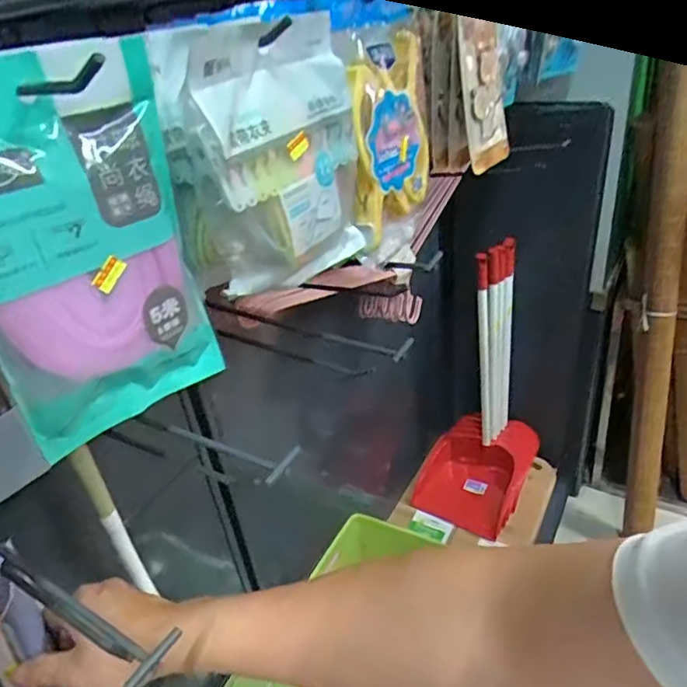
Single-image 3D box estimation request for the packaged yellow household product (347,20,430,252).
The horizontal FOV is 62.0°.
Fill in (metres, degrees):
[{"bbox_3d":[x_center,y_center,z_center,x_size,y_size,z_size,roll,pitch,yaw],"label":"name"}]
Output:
[{"bbox_3d":[0.041,-0.190,0.526,0.016,0.167,0.121,12,37,32],"label":"packaged yellow household product"}]

